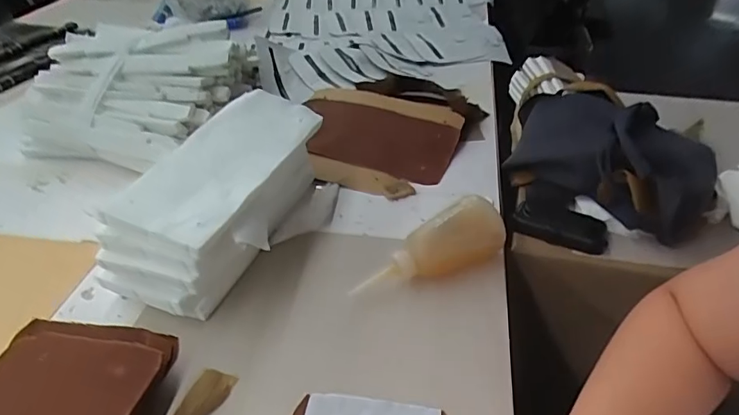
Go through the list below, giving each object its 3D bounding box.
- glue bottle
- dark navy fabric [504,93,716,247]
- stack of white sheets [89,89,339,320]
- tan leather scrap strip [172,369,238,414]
[{"bbox_3d":[0.061,0.045,0.501,0.162,0.062,0.050,-20,41,-22],"label":"glue bottle"},{"bbox_3d":[0.274,-0.061,0.588,0.116,0.096,0.240,-31,46,-32],"label":"dark navy fabric"},{"bbox_3d":[-0.147,-0.009,0.543,0.144,0.112,0.269,16,41,22],"label":"stack of white sheets"},{"bbox_3d":[-0.146,0.162,0.406,0.027,0.011,0.077,23,44,29],"label":"tan leather scrap strip"}]

